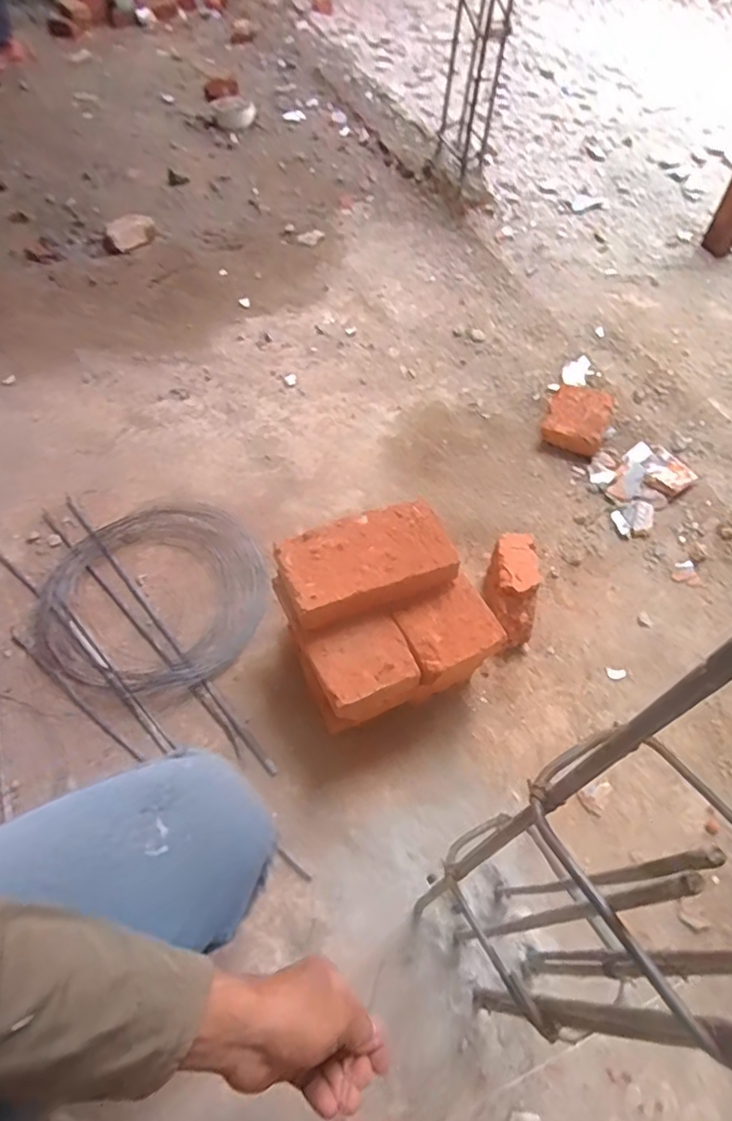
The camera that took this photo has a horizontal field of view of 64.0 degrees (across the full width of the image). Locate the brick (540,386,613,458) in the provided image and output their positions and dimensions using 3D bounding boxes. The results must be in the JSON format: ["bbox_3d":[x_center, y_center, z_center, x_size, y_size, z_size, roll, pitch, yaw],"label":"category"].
[{"bbox_3d":[0.370,-0.248,1.030,0.106,0.058,0.120,21,61,13],"label":"brick"}]

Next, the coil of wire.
[{"bbox_3d":[-0.304,0.047,0.835,0.310,0.038,0.295,-1,59,1],"label":"coil of wire"}]

